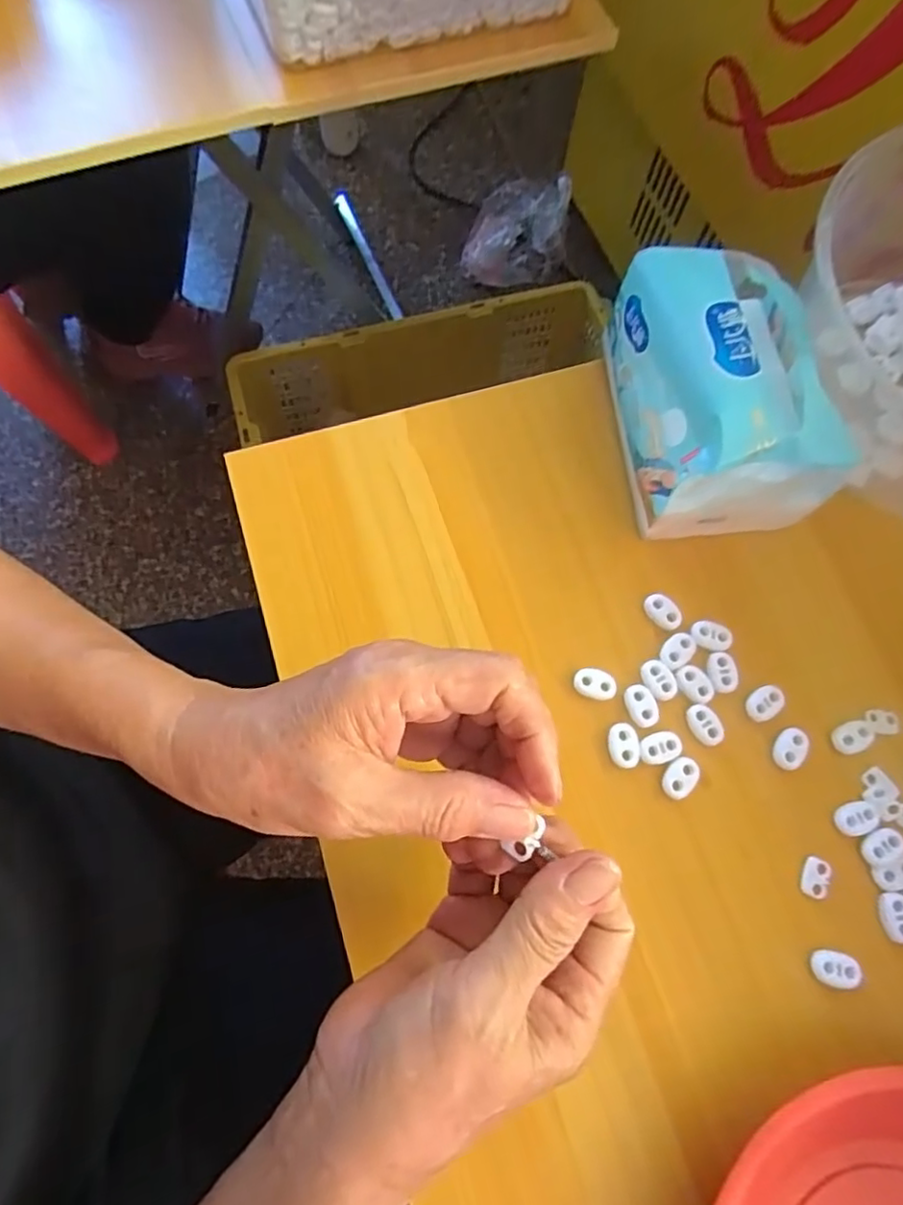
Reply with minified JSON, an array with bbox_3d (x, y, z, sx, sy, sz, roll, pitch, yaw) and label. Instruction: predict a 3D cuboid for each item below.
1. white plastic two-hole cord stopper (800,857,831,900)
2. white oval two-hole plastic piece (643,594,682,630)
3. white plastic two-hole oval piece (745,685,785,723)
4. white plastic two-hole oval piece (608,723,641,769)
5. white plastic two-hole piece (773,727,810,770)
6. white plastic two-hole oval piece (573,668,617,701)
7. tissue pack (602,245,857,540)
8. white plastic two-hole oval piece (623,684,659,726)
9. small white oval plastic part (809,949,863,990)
[{"bbox_3d":[0.183,0.138,0.301,0.013,0.004,0.019,23,73,5],"label":"white plastic two-hole cord stopper"},{"bbox_3d":[0.119,0.005,0.337,0.015,0.004,0.022,-41,79,-13],"label":"white oval two-hole plastic piece"},{"bbox_3d":[0.169,0.054,0.323,0.021,0.004,0.015,-34,77,-12],"label":"white plastic two-hole oval piece"},{"bbox_3d":[0.091,0.075,0.315,0.016,0.004,0.022,-13,74,-6],"label":"white plastic two-hole oval piece"},{"bbox_3d":[0.179,0.077,0.318,0.016,0.004,0.022,24,73,5],"label":"white plastic two-hole piece"},{"bbox_3d":[0.078,0.044,0.325,0.022,0.004,0.016,16,73,3],"label":"white plastic two-hole oval piece"},{"bbox_3d":[0.146,-0.117,0.330,0.095,0.086,0.142,-7,73,-5],"label":"tissue pack"},{"bbox_3d":[0.102,0.055,0.321,0.016,0.004,0.022,-22,75,-9],"label":"white plastic two-hole oval piece"},{"bbox_3d":[0.184,0.176,0.287,0.022,0.004,0.015,11,73,1],"label":"small white oval plastic part"}]

